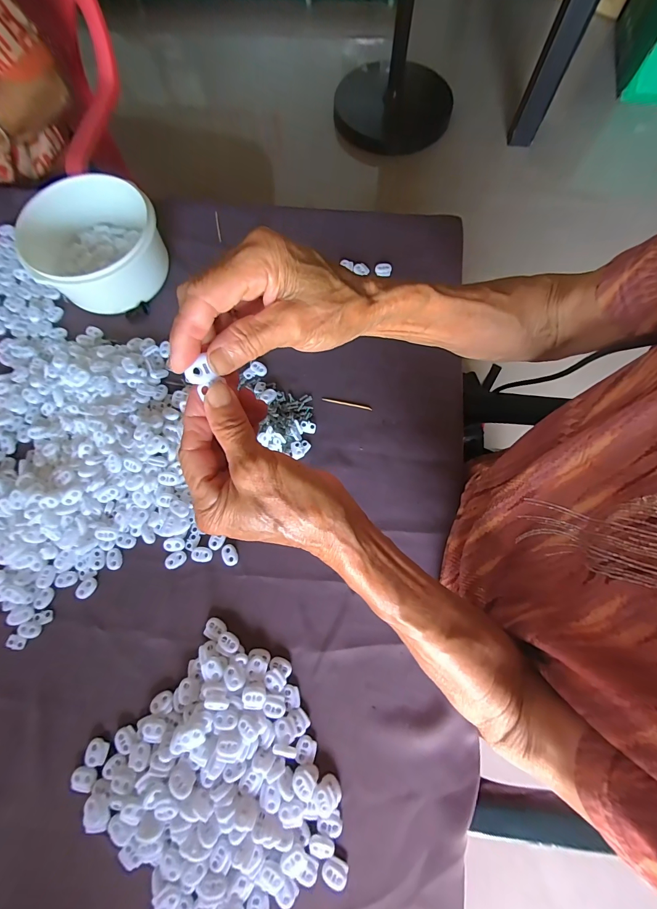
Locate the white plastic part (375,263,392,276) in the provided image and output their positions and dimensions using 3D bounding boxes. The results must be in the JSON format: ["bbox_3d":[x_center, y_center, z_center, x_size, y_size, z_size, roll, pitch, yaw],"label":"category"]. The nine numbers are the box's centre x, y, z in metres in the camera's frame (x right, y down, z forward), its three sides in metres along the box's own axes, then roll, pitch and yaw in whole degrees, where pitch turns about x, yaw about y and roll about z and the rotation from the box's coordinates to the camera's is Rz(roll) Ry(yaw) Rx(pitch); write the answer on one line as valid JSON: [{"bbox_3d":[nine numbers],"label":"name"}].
[{"bbox_3d":[0.076,-0.258,0.490,0.022,0.008,0.017,0,73,0],"label":"white plastic part"}]

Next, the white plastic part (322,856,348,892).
[{"bbox_3d":[0.006,0.366,0.307,0.022,0.004,0.019,25,75,7],"label":"white plastic part"}]

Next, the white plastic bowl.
[{"bbox_3d":[-0.293,-0.262,0.453,0.144,0.083,0.139,-15,74,-5],"label":"white plastic bowl"}]

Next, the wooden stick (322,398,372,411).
[{"bbox_3d":[0.023,-0.063,0.438,0.061,0.004,0.005,13,73,4],"label":"wooden stick"}]

